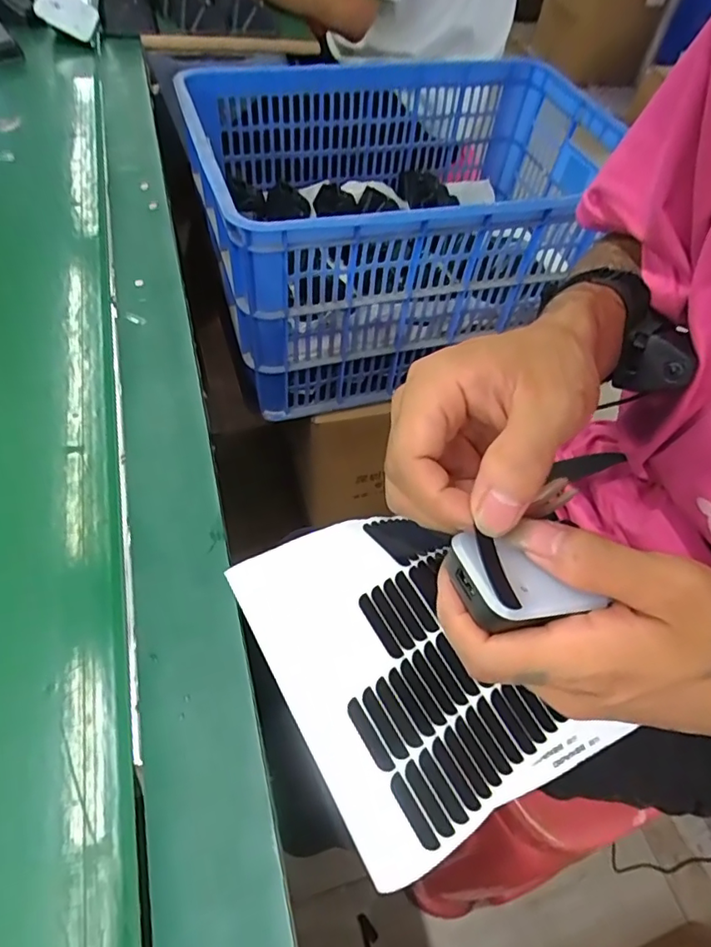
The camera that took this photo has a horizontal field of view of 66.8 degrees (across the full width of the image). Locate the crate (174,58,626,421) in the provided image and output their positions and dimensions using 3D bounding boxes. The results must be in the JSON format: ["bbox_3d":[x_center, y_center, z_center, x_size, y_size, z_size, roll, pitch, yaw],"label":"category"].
[{"bbox_3d":[0.069,-0.363,0.812,0.557,0.289,0.384,-13,57,-14],"label":"crate"}]

